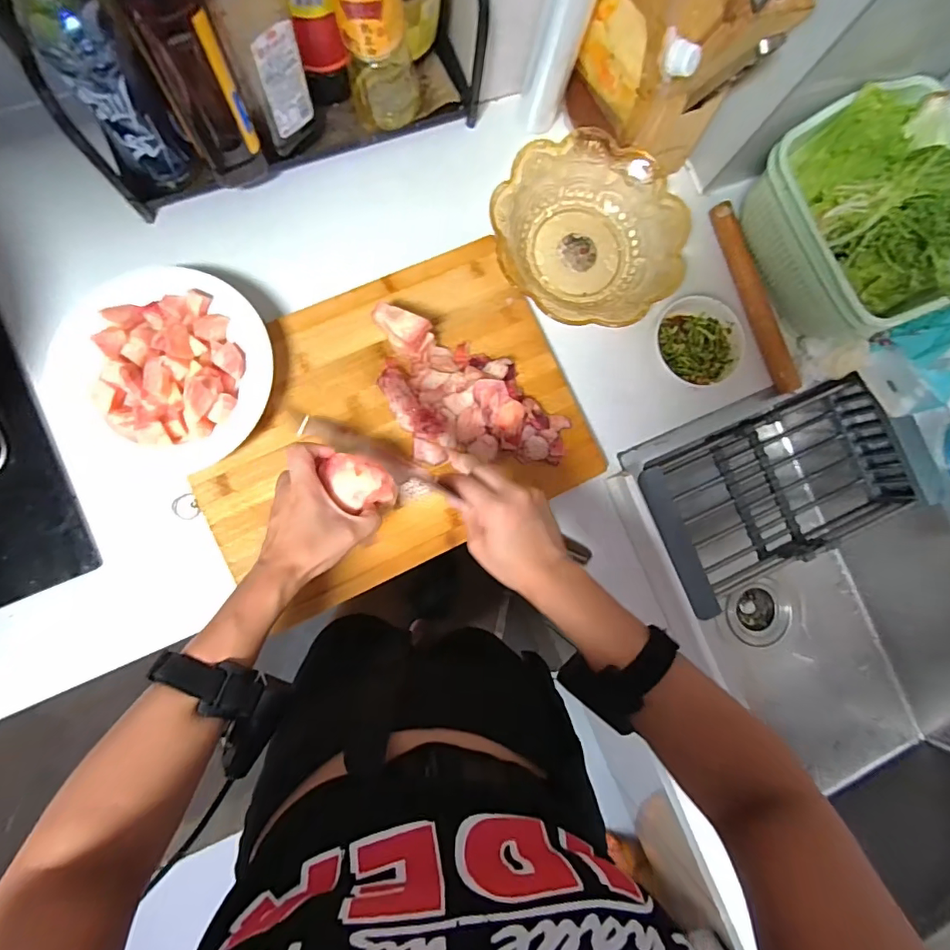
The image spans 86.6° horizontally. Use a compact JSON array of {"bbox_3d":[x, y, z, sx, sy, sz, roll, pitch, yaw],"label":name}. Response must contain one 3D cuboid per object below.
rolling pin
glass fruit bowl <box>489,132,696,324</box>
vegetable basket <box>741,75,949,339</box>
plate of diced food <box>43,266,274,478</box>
[{"bbox_3d":[0.354,-0.223,0.632,0.028,0.020,0.248,-19,87,-8],"label":"rolling pin"},{"bbox_3d":[0.133,-0.278,0.597,0.228,0.058,0.223,1,84,-6],"label":"glass fruit bowl"},{"bbox_3d":[0.450,-0.289,0.573,0.207,0.152,0.227,-27,88,-8],"label":"vegetable basket"},{"bbox_3d":[-0.312,-0.104,0.506,0.207,0.063,0.190,1,84,-6],"label":"plate of diced food"}]

